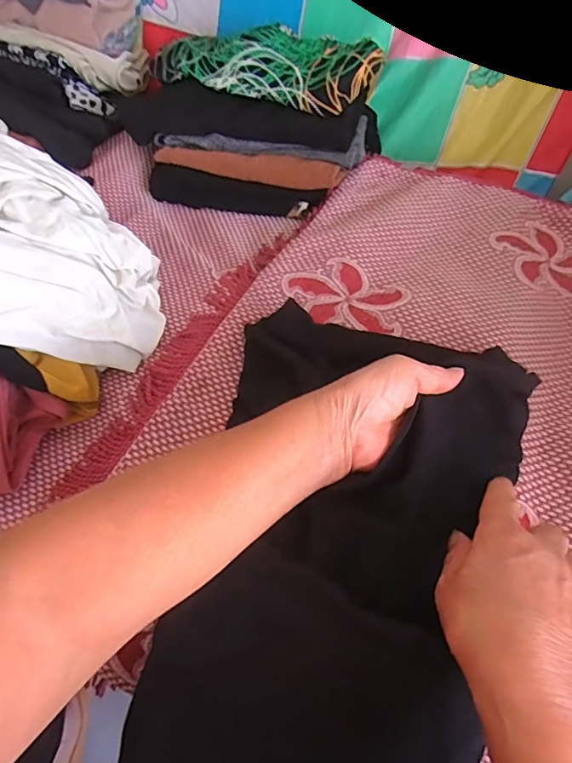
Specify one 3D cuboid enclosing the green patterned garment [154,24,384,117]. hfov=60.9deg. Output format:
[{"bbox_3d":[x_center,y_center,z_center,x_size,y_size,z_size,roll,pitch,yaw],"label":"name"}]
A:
[{"bbox_3d":[-0.033,-0.378,0.573,0.274,0.042,0.113,24,57,18],"label":"green patterned garment"}]

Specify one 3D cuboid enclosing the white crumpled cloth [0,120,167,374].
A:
[{"bbox_3d":[-0.248,-0.141,0.422,0.213,0.160,0.262,-21,56,-14],"label":"white crumpled cloth"}]

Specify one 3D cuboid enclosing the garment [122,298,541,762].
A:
[{"bbox_3d":[0.039,0.130,0.349,0.224,0.066,0.347,16,81,11],"label":"garment"}]

